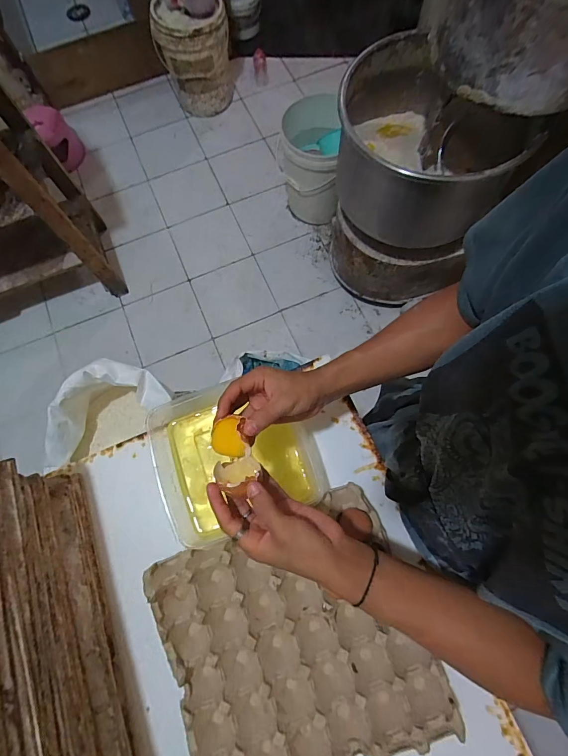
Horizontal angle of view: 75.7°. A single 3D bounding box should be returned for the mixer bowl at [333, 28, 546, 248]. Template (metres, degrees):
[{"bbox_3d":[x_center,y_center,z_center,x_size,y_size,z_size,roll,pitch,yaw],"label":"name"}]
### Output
[{"bbox_3d":[0.374,-0.625,0.993,0.461,0.270,0.496,-1,73,2],"label":"mixer bowl"}]

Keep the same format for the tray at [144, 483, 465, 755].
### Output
[{"bbox_3d":[0.015,0.336,0.466,0.308,0.048,0.297,-21,74,-4],"label":"tray"}]

